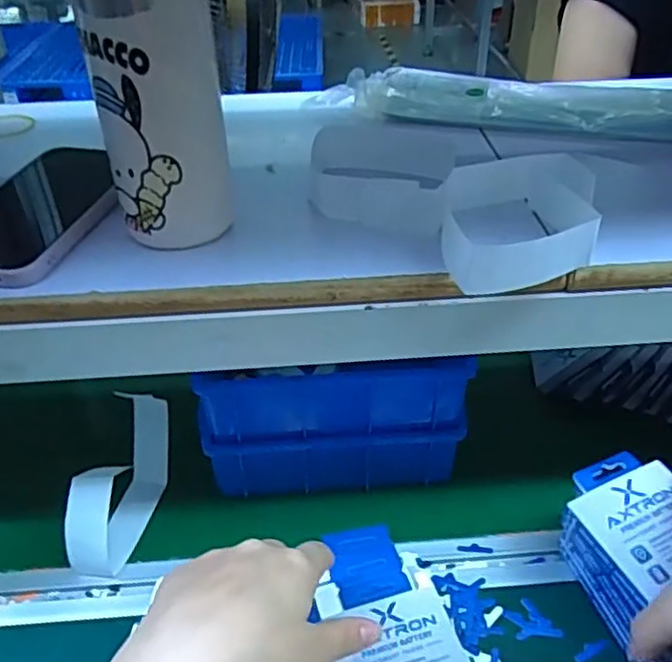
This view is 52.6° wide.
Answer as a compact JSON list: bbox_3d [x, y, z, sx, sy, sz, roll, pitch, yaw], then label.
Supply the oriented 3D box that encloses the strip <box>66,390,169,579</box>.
[{"bbox_3d":[-0.163,0.115,0.510,0.043,0.063,0.124,7,40,10],"label":"strip"}]

